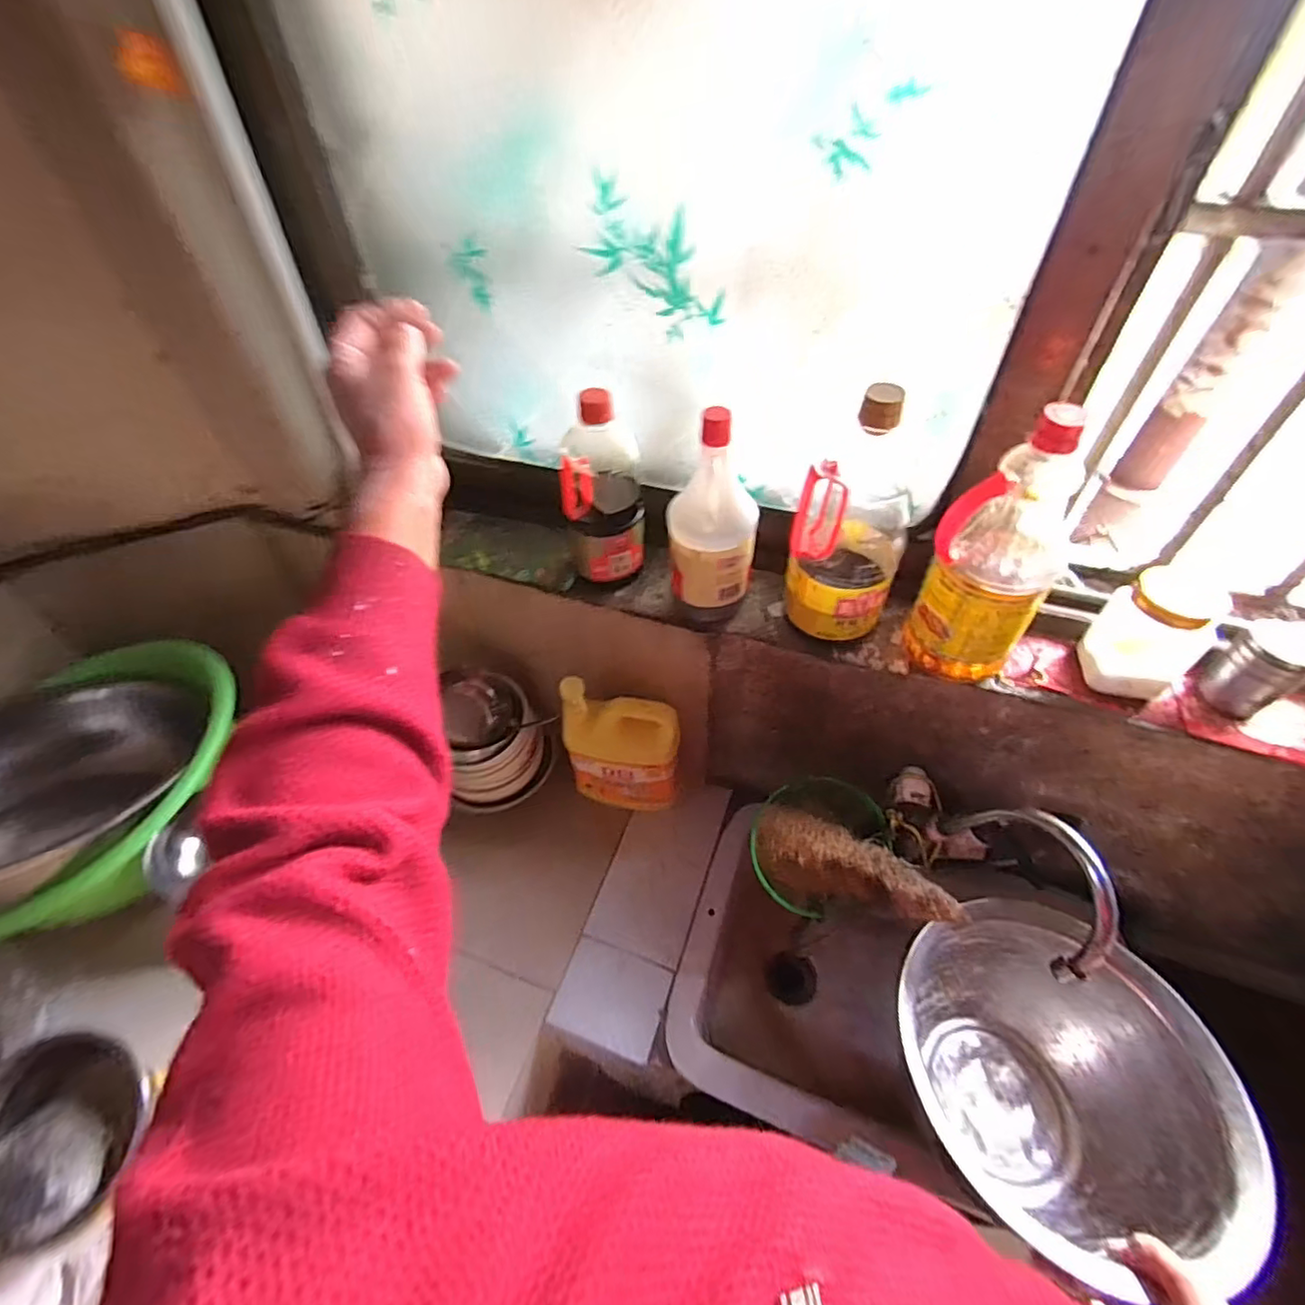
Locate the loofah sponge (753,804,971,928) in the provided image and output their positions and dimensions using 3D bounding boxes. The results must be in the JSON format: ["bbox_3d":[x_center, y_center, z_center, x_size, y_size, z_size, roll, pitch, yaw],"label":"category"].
[{"bbox_3d":[0.210,0.237,0.633,0.213,0.058,0.083,14,50,32],"label":"loofah sponge"}]

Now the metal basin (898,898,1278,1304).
[{"bbox_3d":[0.372,0.407,0.577,0.275,0.177,0.269,-2,49,2],"label":"metal basin"}]

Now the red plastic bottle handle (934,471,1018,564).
[{"bbox_3d":[0.260,-0.111,0.490,0.040,0.082,0.018,22,54,21],"label":"red plastic bottle handle"}]

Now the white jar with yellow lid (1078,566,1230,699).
[{"bbox_3d":[0.460,-0.014,0.555,0.070,0.116,0.085,-32,55,-22],"label":"white jar with yellow lid"}]

